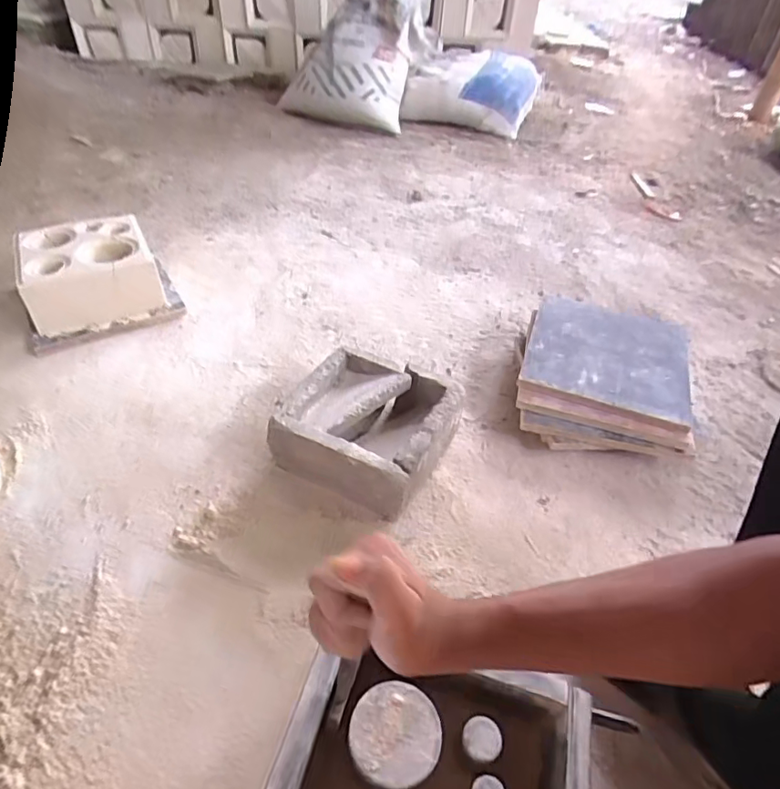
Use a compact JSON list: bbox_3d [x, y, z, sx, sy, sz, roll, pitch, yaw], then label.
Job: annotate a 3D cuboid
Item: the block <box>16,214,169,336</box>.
[{"bbox_3d":[-0.512,-0.205,0.902,0.201,0.120,0.174,-20,47,-23],"label":"block"}]

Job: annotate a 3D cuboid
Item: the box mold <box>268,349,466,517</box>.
[{"bbox_3d":[-0.028,0.049,0.754,0.203,0.100,0.207,28,48,18],"label":"box mold"}]

